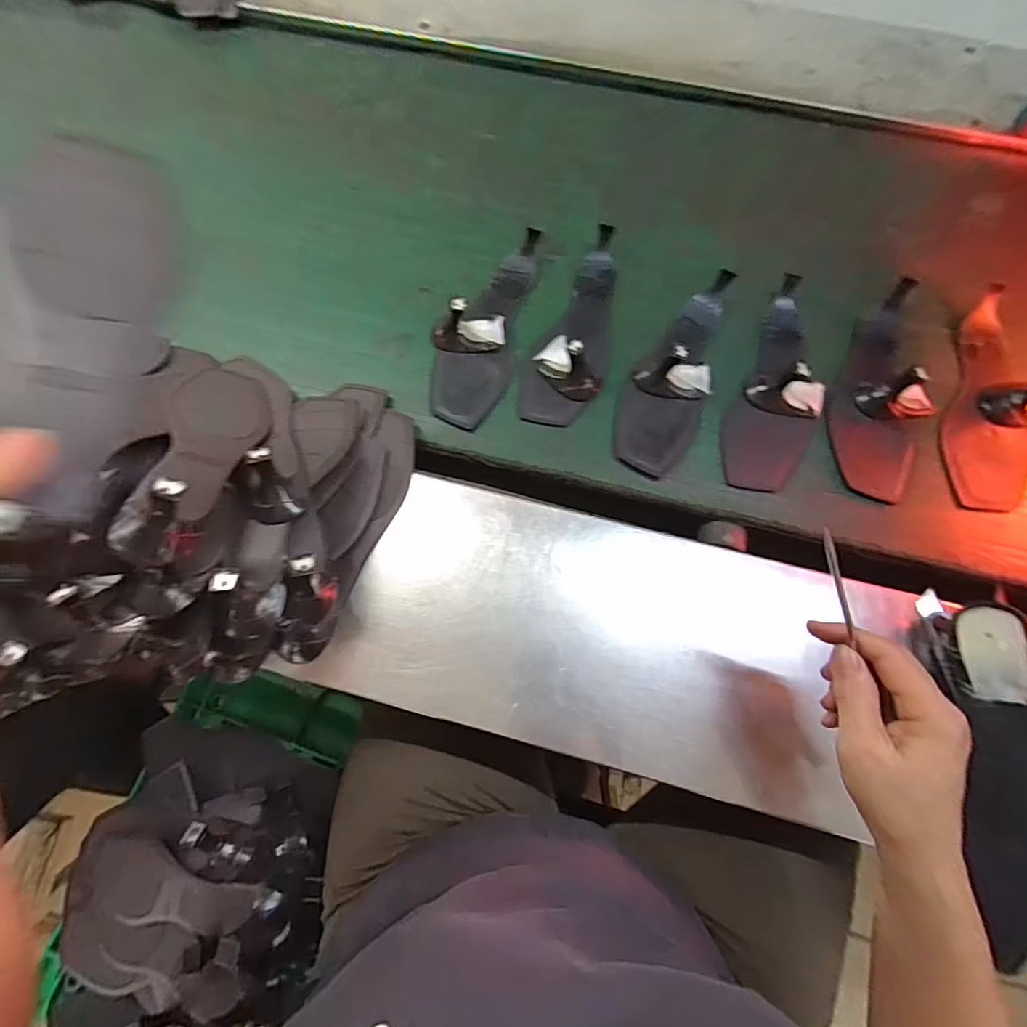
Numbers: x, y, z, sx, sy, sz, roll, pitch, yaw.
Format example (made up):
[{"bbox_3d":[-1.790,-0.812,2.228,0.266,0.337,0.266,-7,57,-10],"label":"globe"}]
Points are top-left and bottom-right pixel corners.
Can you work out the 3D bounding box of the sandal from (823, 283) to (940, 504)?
[{"bbox_3d":[0.365,-0.125,0.489,0.089,0.040,0.233,20,72,7],"label":"sandal"}]

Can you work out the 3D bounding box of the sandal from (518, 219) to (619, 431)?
[{"bbox_3d":[0.067,-0.202,0.519,0.082,0.043,0.234,13,71,5],"label":"sandal"}]

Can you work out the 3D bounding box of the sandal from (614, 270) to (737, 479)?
[{"bbox_3d":[0.164,-0.149,0.496,0.081,0.044,0.230,23,73,8],"label":"sandal"}]

